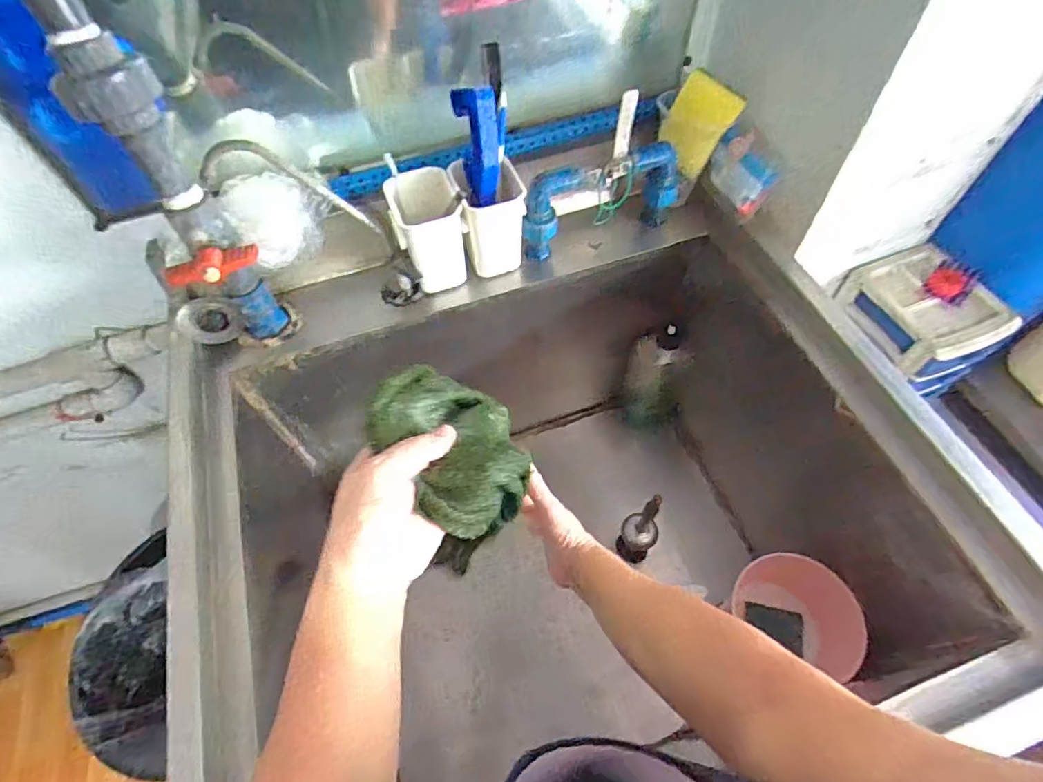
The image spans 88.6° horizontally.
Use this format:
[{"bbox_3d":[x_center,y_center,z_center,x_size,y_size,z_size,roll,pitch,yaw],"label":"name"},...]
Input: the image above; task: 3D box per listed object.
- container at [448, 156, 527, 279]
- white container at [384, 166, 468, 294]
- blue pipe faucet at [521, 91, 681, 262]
[{"bbox_3d":[-0.036,-0.204,0.635,0.075,0.113,0.074,-13,59,-6],"label":"container"},{"bbox_3d":[-0.106,-0.182,0.618,0.077,0.112,0.082,-16,60,-8],"label":"white container"},{"bbox_3d":[0.098,-0.247,0.620,0.210,0.177,0.044,-22,60,-11],"label":"blue pipe faucet"}]

